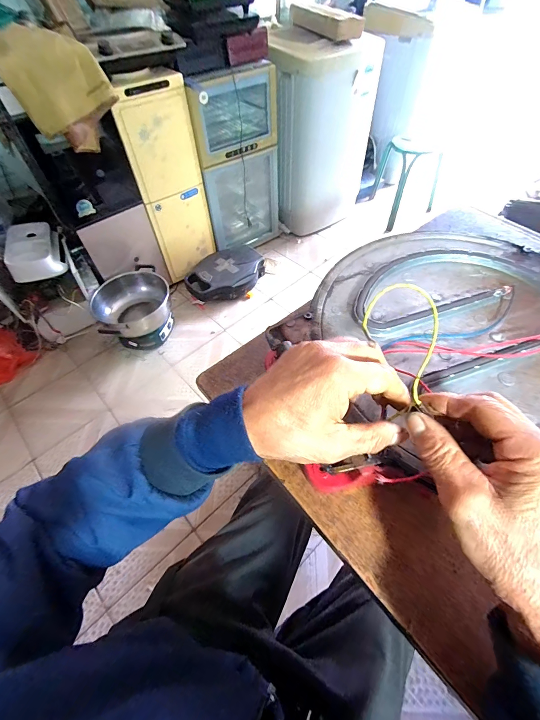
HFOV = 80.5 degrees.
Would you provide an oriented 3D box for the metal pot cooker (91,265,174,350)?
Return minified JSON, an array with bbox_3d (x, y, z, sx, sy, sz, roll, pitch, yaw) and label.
[{"bbox_3d":[-0.611,-0.227,1.453,0.337,0.253,0.317,-36,60,-21],"label":"metal pot cooker"}]

